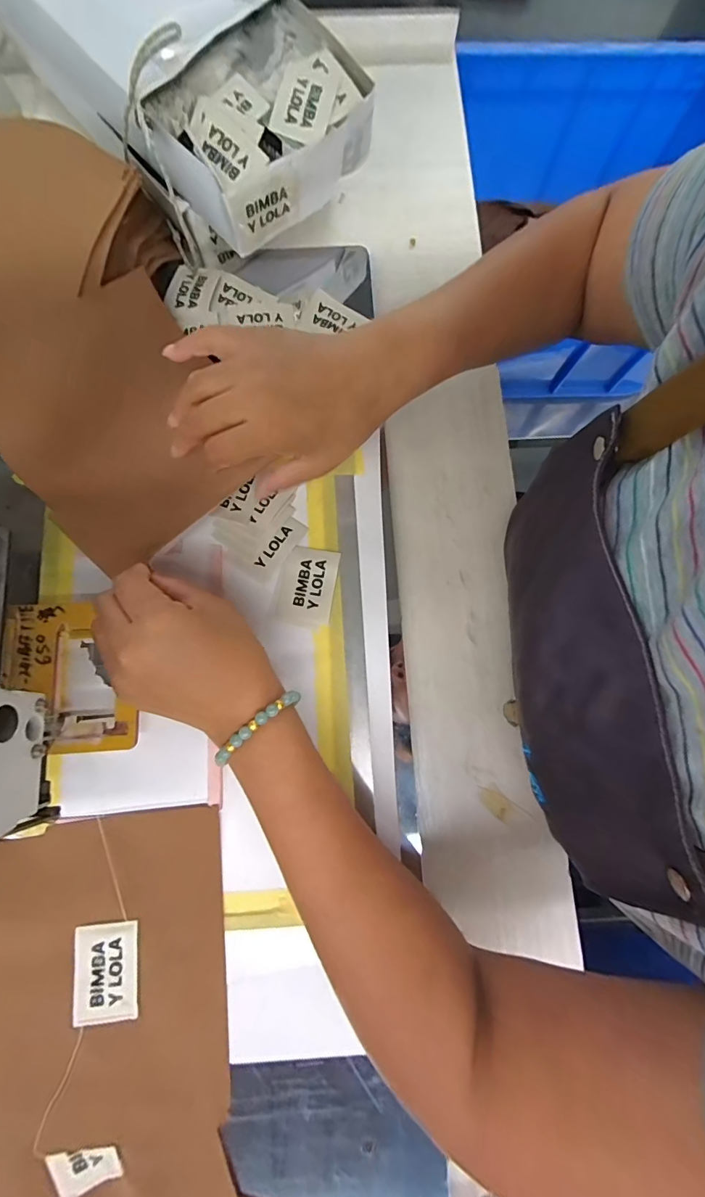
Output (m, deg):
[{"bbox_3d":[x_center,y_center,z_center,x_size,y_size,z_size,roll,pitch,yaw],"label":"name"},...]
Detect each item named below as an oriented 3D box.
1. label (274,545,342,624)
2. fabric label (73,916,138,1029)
[{"bbox_3d":[-0.035,-0.012,0.327,0.042,0.004,0.059,10,80,1],"label":"label"},{"bbox_3d":[-0.166,0.250,0.278,0.041,0.004,0.058,-4,80,-1],"label":"fabric label"}]

